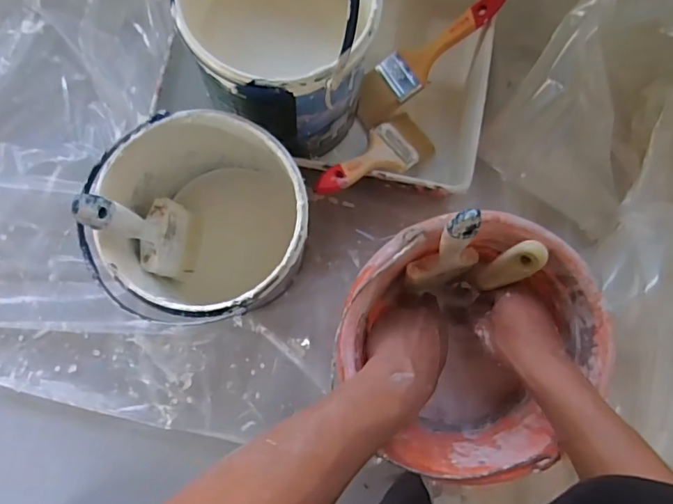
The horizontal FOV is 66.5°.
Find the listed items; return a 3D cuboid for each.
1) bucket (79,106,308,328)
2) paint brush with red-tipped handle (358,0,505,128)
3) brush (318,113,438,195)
[{"bbox_3d":[-0.130,-0.024,0.543,0.190,0.192,0.182,0,84,-3],"label":"bucket"},{"bbox_3d":[0.109,-0.239,0.621,0.213,0.013,0.057,-38,87,11],"label":"paint brush with red-tipped handle"},{"bbox_3d":[0.045,-0.109,0.588,0.065,0.019,0.213,51,45,3],"label":"brush"}]

